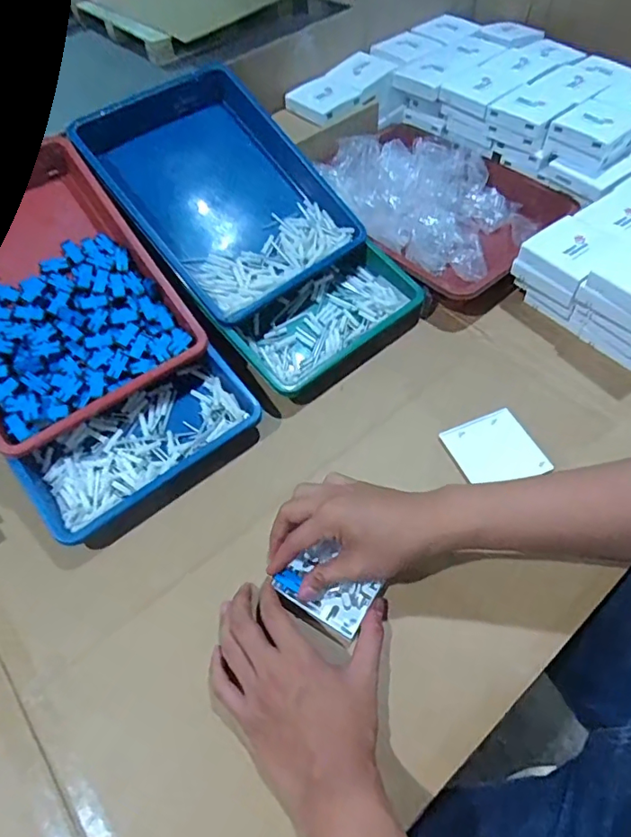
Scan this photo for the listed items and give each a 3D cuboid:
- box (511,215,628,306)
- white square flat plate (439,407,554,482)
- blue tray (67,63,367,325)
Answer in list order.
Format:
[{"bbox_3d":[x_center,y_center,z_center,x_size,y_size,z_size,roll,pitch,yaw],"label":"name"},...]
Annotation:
[{"bbox_3d":[0.308,-0.193,0.627,0.087,0.053,0.088,-31,59,-18],"label":"box"},{"bbox_3d":[0.190,0.035,0.552,0.085,0.016,0.082,-16,55,-8],"label":"white square flat plate"},{"bbox_3d":[-0.120,-0.295,0.656,0.245,0.060,0.323,-38,87,-20],"label":"blue tray"}]

